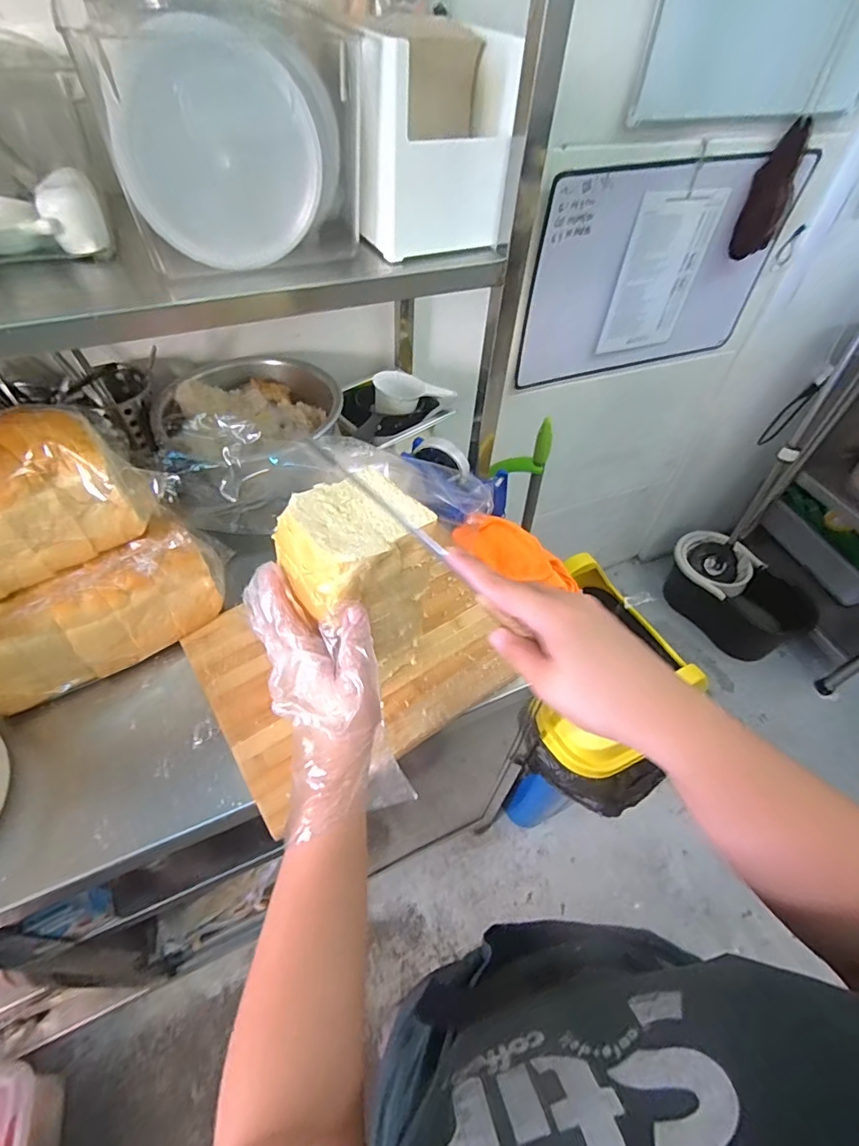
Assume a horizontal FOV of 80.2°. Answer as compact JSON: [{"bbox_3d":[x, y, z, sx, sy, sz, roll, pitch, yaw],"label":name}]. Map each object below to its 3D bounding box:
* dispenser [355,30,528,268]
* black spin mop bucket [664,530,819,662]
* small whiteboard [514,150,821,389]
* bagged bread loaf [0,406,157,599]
[{"bbox_3d":[0.007,-0.414,0.493,0.144,0.144,0.142,-1,51,-5],"label":"dispenser"},{"bbox_3d":[0.970,0.079,1.650,0.220,0.237,0.431,-32,59,-26],"label":"black spin mop bucket"},{"bbox_3d":[0.459,-0.599,1.039,0.595,0.391,0.029,-12,53,-13],"label":"small whiteboard"},{"bbox_3d":[-0.401,-0.059,0.472,0.245,0.120,0.093,-27,57,-23],"label":"bagged bread loaf"}]

